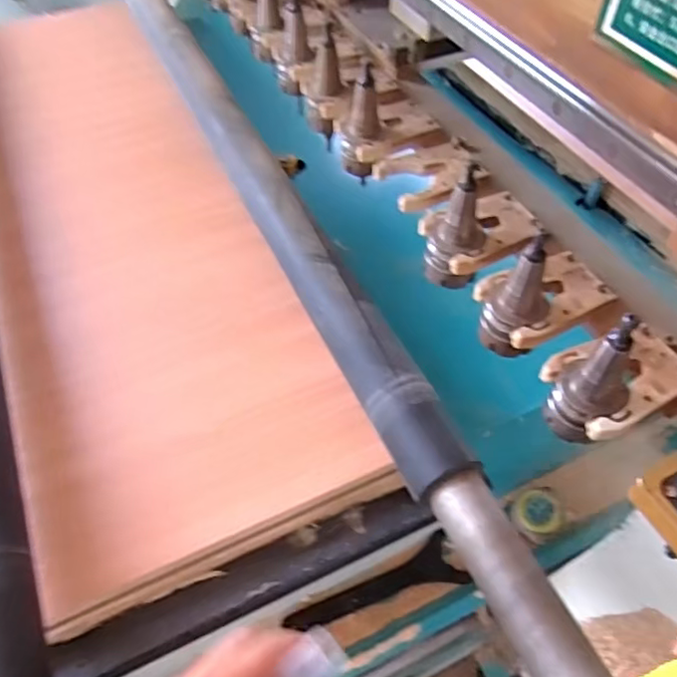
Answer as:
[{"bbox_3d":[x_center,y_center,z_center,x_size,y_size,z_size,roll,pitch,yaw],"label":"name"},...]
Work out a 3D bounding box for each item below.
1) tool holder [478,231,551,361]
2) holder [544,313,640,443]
[{"bbox_3d":[0.140,-0.032,0.465,0.050,0.103,0.049,23,55,17],"label":"tool holder"},{"bbox_3d":[0.177,0.027,0.413,0.044,0.111,0.041,0,51,0],"label":"holder"}]

